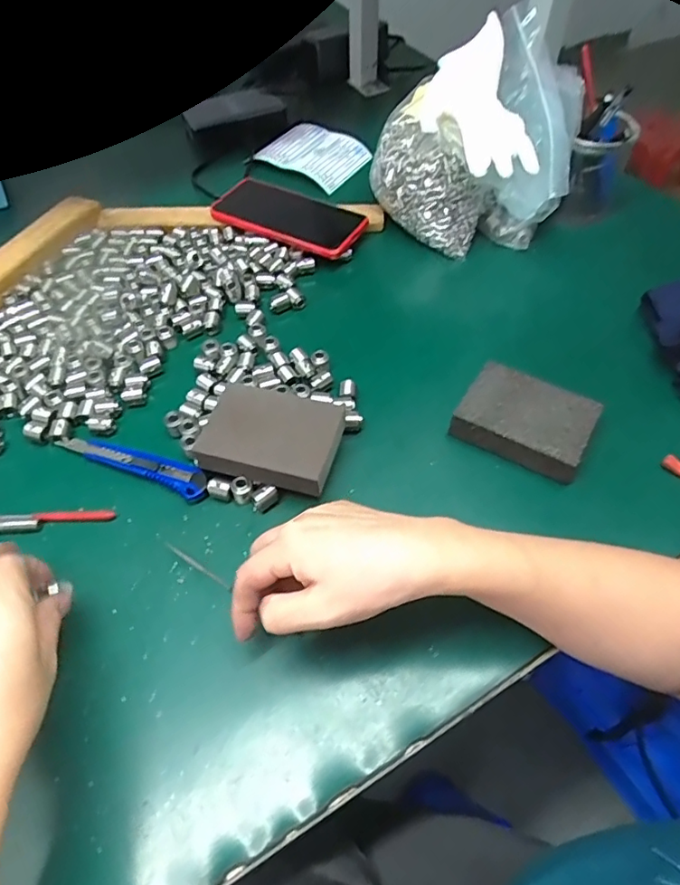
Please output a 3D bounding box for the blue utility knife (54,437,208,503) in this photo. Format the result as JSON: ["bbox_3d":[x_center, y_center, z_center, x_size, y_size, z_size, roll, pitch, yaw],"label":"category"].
[{"bbox_3d":[-0.164,0.014,0.444,0.134,0.011,0.023,20,58,13],"label":"blue utility knife"}]

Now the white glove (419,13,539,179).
[{"bbox_3d":[0.133,-0.336,0.543,0.102,0.070,0.158,-4,56,-5],"label":"white glove"}]

